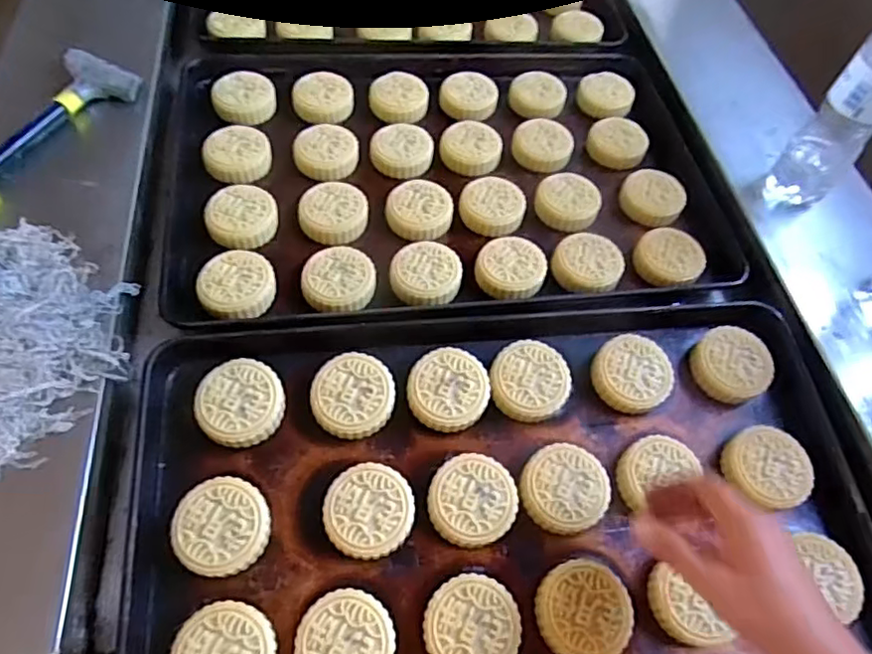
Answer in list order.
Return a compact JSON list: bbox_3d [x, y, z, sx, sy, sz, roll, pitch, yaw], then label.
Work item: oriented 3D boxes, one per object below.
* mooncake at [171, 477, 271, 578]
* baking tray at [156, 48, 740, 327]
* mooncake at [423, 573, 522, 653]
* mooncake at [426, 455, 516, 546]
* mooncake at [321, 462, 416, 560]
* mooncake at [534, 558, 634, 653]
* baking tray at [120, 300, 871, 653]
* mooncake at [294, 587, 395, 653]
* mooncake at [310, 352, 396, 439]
[{"bbox_3d":[-0.166,0.155,0.480,0.068,0.024,0.070,2,58,-3],"label":"mooncake"},{"bbox_3d":[0.011,-0.183,0.715,0.595,0.042,0.393,-7,59,-9],"label":"baking tray"},{"bbox_3d":[0.027,0.226,0.463,0.069,0.022,0.070,2,58,-3],"label":"mooncake"},{"bbox_3d":[0.031,0.144,0.509,0.071,0.025,0.071,2,58,-3],"label":"mooncake"},{"bbox_3d":[-0.054,0.148,0.497,0.070,0.025,0.070,2,58,-3],"label":"mooncake"},{"bbox_3d":[0.115,0.220,0.478,0.070,0.018,0.071,2,58,-3],"label":"mooncake"},{"bbox_3d":[0.069,0.173,0.496,0.590,0.058,0.394,-4,59,-7],"label":"baking tray"},{"bbox_3d":[-0.066,0.232,0.451,0.069,0.022,0.069,-1,58,-5],"label":"mooncake"},{"bbox_3d":[-0.072,0.062,0.542,0.070,0.033,0.071,2,58,-3],"label":"mooncake"}]

